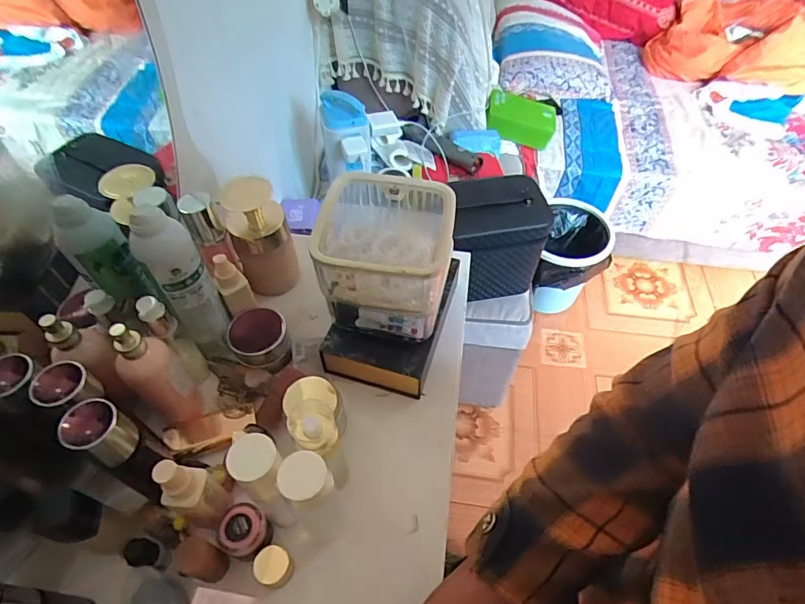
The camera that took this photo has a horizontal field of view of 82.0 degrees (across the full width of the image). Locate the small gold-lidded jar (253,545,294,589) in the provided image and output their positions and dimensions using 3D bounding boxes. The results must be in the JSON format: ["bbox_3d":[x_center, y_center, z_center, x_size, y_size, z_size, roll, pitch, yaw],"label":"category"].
[{"bbox_3d":[-0.129,0.264,0.463,0.035,0.021,0.033,18,55,13],"label":"small gold-lidded jar"}]

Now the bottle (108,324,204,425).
[{"bbox_3d":[-0.271,0.080,0.514,0.049,0.163,0.057,35,60,23],"label":"bottle"}]

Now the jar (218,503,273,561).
[{"bbox_3d":[-0.159,0.234,0.471,0.046,0.034,0.046,0,53,0],"label":"jar"}]

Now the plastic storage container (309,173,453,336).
[{"bbox_3d":[-0.020,-0.047,0.539,0.136,0.142,0.138,7,53,5],"label":"plastic storage container"}]

